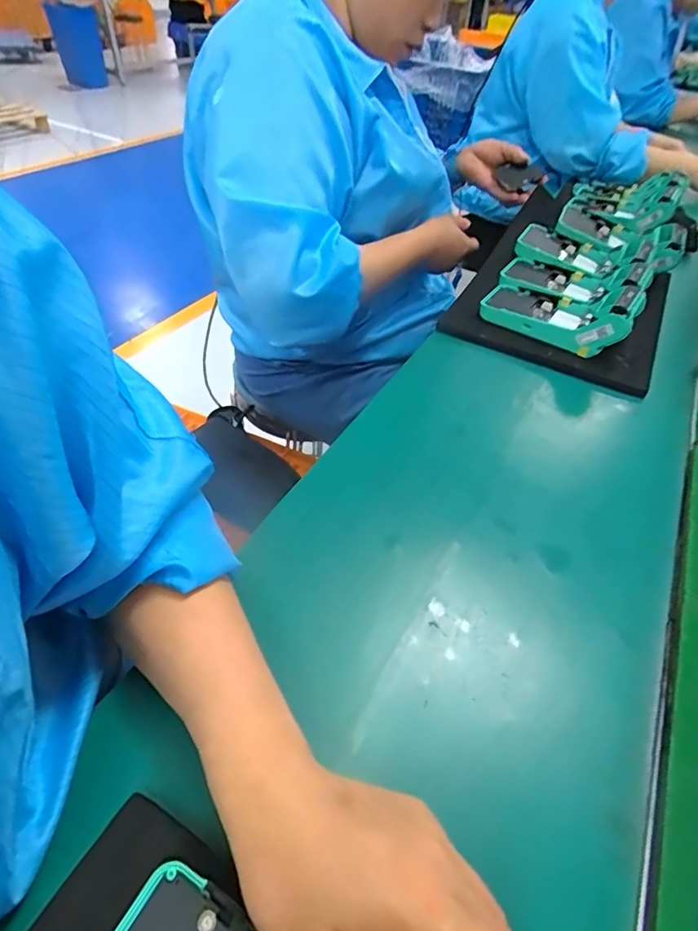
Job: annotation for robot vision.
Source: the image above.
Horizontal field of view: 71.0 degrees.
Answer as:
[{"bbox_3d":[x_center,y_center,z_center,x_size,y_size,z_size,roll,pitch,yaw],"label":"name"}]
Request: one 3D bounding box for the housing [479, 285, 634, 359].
[{"bbox_3d":[0.249,-0.187,0.597,0.170,0.064,0.076,30,51,20],"label":"housing"}]

